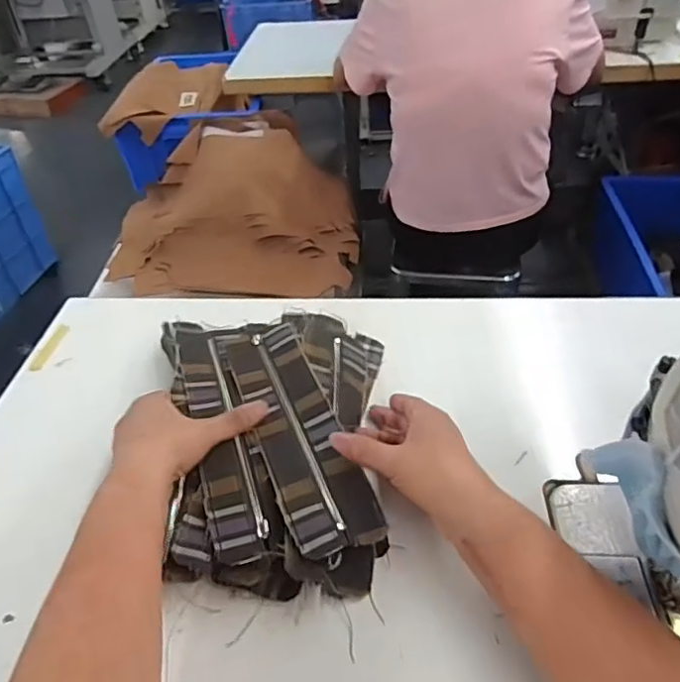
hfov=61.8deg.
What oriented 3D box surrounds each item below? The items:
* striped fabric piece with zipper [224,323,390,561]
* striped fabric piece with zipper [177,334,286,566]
[{"bbox_3d":[-0.039,0.066,0.483,0.067,0.015,0.246,-16,42,-13],"label":"striped fabric piece with zipper"},{"bbox_3d":[-0.098,0.071,0.482,0.052,0.014,0.249,-15,42,-11],"label":"striped fabric piece with zipper"}]

